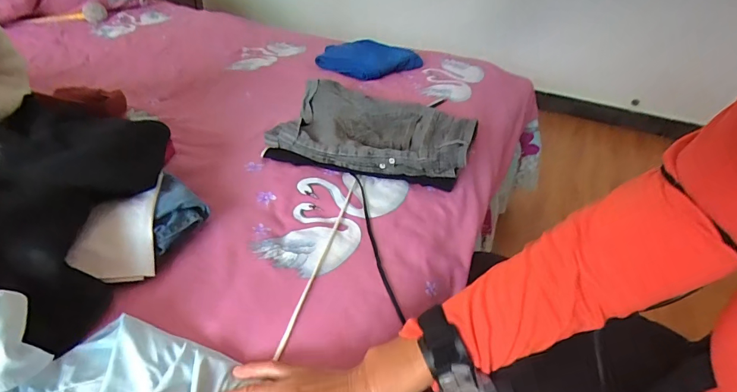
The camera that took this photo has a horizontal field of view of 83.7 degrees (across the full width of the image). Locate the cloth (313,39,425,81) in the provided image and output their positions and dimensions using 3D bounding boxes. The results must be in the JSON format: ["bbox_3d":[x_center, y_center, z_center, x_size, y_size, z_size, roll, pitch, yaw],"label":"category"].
[{"bbox_3d":[0.004,-0.413,1.238,0.304,0.040,0.316,6,36,2],"label":"cloth"}]

